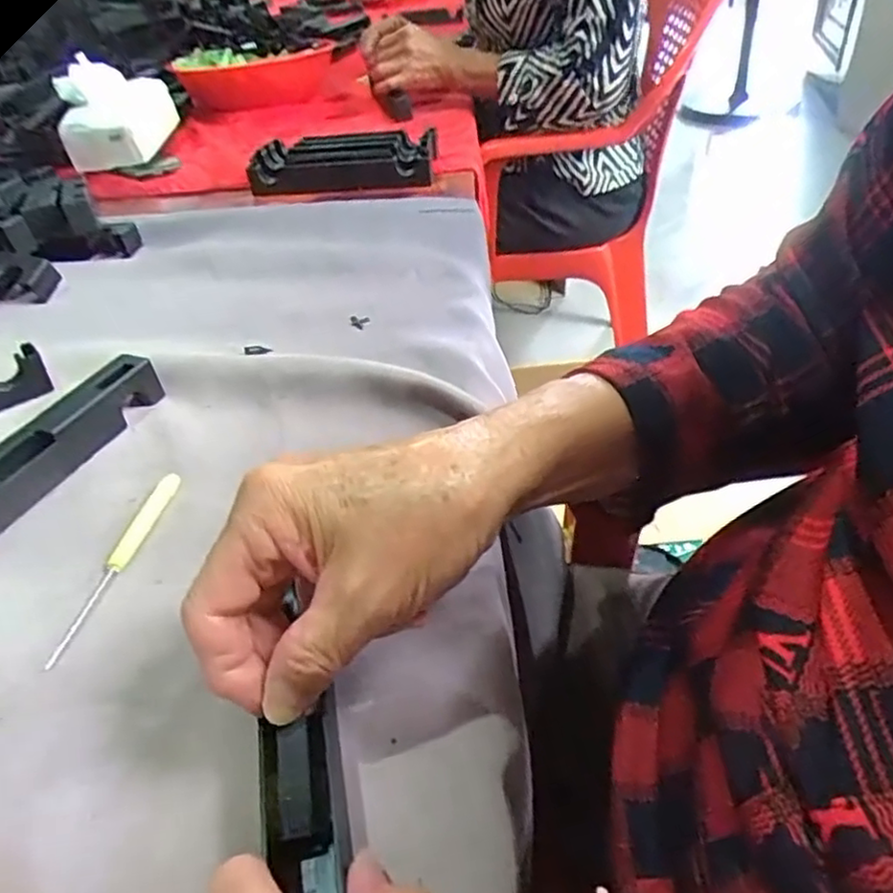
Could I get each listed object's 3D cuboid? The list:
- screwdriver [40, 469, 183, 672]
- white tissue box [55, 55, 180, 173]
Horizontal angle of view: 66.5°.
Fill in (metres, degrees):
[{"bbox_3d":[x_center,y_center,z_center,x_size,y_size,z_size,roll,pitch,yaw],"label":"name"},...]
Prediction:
[{"bbox_3d":[-0.161,0.055,0.337,0.012,0.007,0.115,0,41,10],"label":"screwdriver"},{"bbox_3d":[-0.402,-0.409,0.834,0.086,0.109,0.161,-3,40,6],"label":"white tissue box"}]

